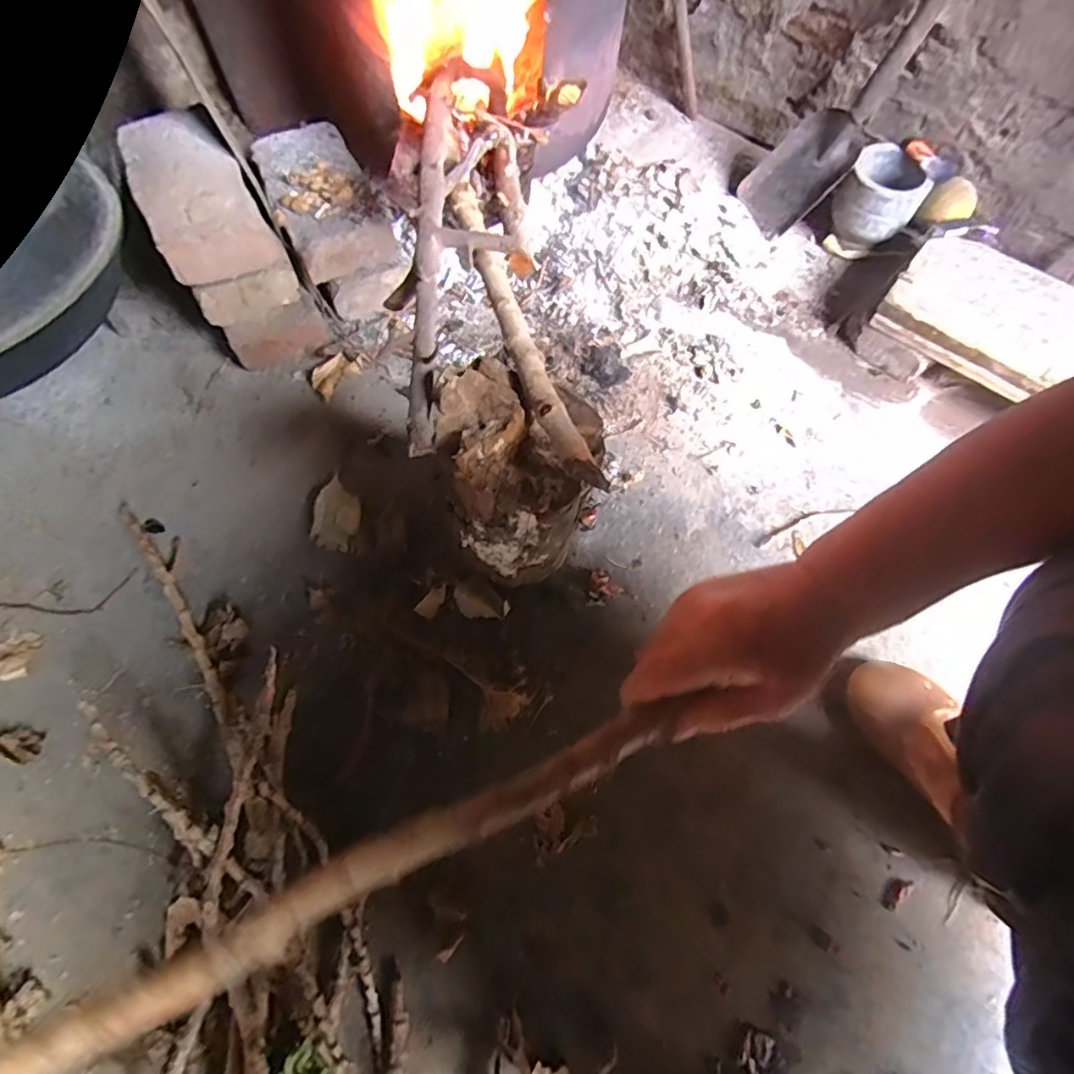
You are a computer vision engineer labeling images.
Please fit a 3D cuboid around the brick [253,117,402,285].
[{"bbox_3d":[-0.271,-0.430,0.717,0.116,0.057,0.239,-22,69,-12],"label":"brick"}]

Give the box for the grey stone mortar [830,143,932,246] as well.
[{"bbox_3d":[0.477,-0.468,0.820,0.103,0.121,0.096,34,69,12],"label":"grey stone mortar"}]

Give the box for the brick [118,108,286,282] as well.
[{"bbox_3d":[-0.369,-0.376,0.621,0.109,0.073,0.225,-27,70,-13],"label":"brick"}]

